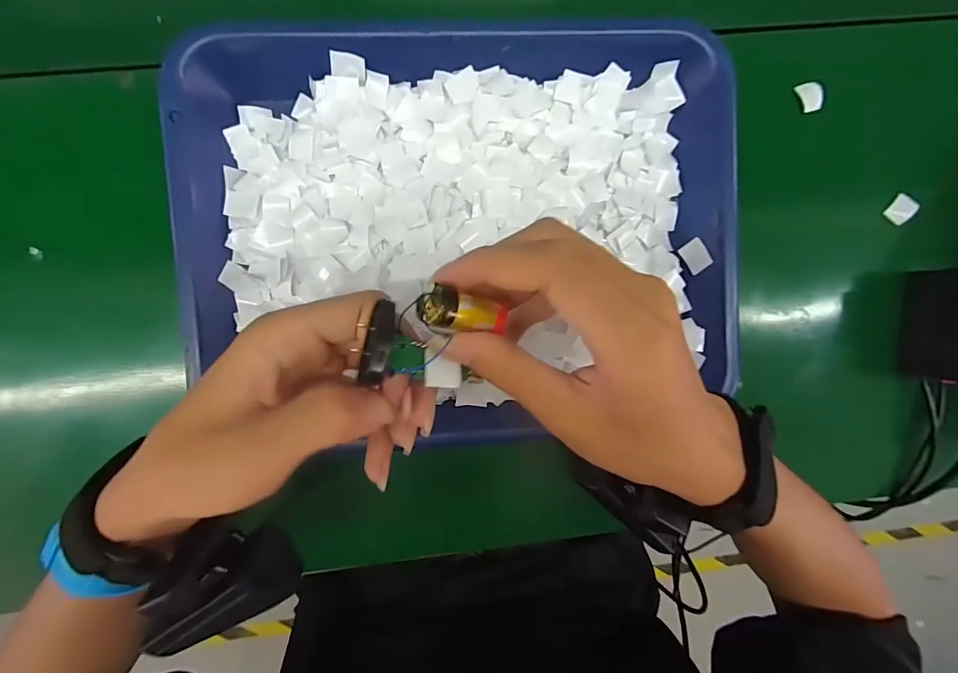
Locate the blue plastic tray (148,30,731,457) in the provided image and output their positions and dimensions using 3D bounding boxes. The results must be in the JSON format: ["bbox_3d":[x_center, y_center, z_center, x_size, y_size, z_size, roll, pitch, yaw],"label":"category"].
[{"bbox_3d":[-0.007,-0.058,0.267,0.330,0.031,0.253,-4,92,-3],"label":"blue plastic tray"}]

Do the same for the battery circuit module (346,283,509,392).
[{"bbox_3d":[-0.017,0.002,0.163,0.047,0.026,0.040,14,91,-4],"label":"battery circuit module"}]

